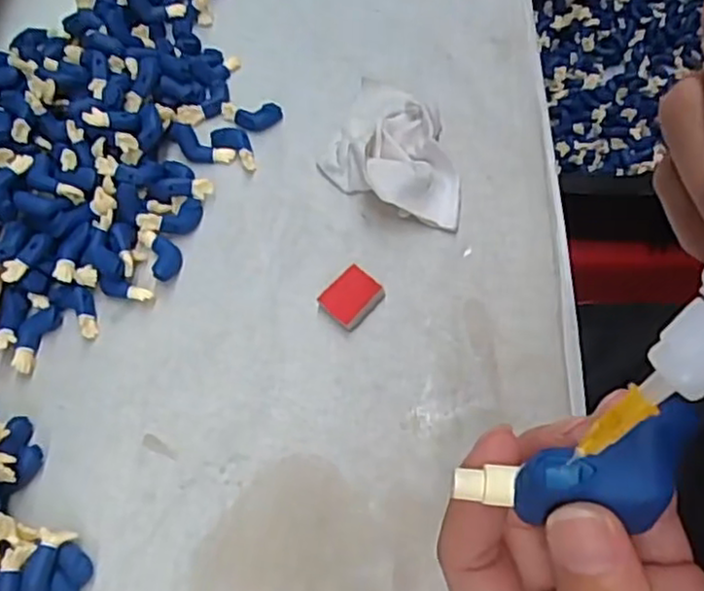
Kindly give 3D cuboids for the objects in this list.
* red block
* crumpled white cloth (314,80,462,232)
[{"bbox_3d":[0.000,0.000,0.282,0.020,0.005,0.023,37,70,21],"label":"red block"},{"bbox_3d":[0.023,-0.066,0.308,0.066,0.018,0.064,21,65,15],"label":"crumpled white cloth"}]

